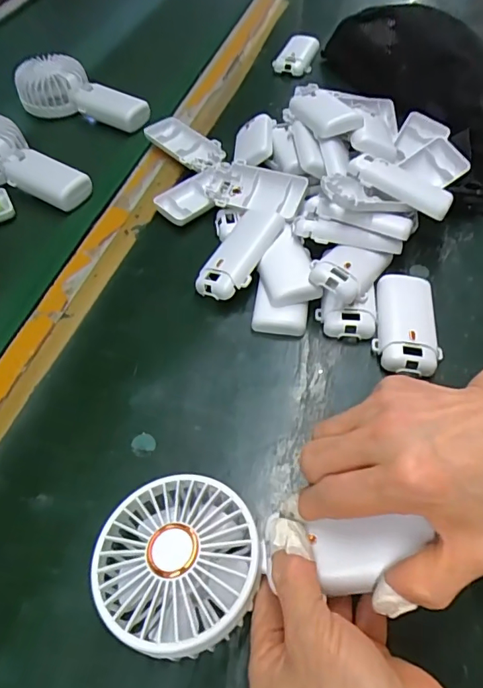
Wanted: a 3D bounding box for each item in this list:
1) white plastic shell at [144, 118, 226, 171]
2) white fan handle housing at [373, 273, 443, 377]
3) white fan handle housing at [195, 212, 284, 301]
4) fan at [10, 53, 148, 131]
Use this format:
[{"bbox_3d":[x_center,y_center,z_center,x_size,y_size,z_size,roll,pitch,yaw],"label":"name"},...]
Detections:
[{"bbox_3d":[-0.061,-0.219,0.520,0.047,0.013,0.104,-38,62,-23],"label":"white plastic shell"},{"bbox_3d":[0.132,-0.018,0.375,0.048,0.018,0.097,9,55,8],"label":"white fan handle housing"},{"bbox_3d":[-0.002,-0.078,0.411,0.049,0.035,0.094,23,58,17],"label":"white fan handle housing"},{"bbox_3d":[-0.195,-0.318,0.600,0.181,0.043,0.079,17,57,13],"label":"fan"}]

